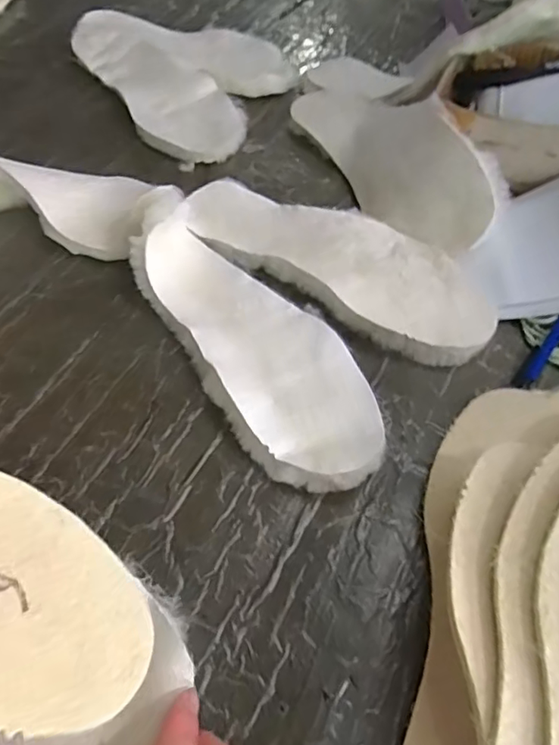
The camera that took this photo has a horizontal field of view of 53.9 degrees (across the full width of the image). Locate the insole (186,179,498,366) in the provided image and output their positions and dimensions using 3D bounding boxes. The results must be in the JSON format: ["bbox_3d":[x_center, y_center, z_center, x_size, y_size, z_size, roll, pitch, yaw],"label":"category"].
[{"bbox_3d":[0.042,-0.096,0.437,0.267,0.018,0.097,30,62,21],"label":"insole"}]

